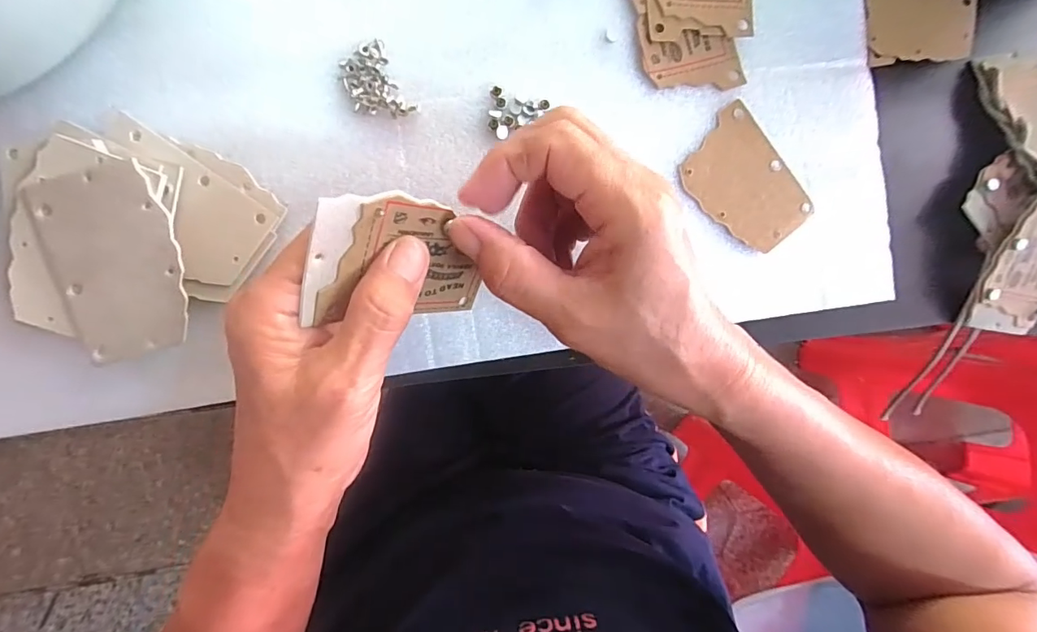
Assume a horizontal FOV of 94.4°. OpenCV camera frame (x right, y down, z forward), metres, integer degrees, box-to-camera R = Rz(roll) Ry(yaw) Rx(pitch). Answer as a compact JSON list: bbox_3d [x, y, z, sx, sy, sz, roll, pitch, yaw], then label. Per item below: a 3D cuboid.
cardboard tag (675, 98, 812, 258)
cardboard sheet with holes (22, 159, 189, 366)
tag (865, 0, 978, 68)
[{"bbox_3d":[0.128,-0.075,0.270,0.054,0.004,0.074,-41,95,-5],"label":"cardboard tag"},{"bbox_3d":[-0.182,-0.024,0.218,0.055,0.004,0.084,-14,99,1],"label":"cardboard sheet with holes"},{"bbox_3d":[0.243,-0.195,0.293,0.075,0.008,0.080,-6,91,-7],"label":"tag"}]

